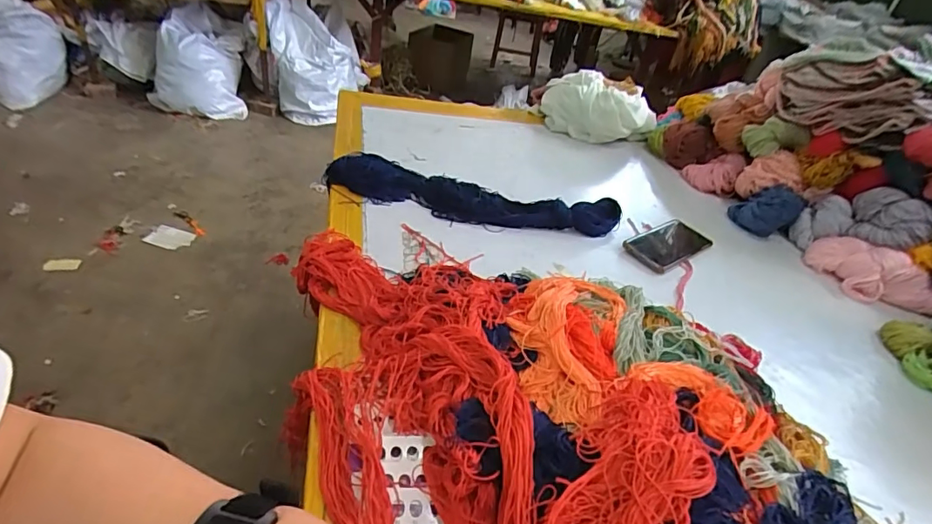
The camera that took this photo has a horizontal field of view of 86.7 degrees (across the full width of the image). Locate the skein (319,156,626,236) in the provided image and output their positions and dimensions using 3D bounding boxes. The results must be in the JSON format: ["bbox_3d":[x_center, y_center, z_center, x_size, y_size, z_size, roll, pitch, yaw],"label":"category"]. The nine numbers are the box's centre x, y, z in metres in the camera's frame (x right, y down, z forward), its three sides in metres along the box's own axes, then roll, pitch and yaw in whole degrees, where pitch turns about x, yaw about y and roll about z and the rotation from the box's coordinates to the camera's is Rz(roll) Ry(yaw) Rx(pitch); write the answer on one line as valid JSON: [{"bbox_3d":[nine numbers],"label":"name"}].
[{"bbox_3d":[0.015,-0.105,0.764,0.460,0.044,0.105,13,37,-1],"label":"skein"}]

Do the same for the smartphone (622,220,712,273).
[{"bbox_3d":[0.315,-0.027,0.770,0.166,0.014,0.078,-18,49,-38],"label":"smartphone"}]

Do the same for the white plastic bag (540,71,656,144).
[{"bbox_3d":[0.292,-0.334,1.075,0.251,0.102,0.138,16,37,6],"label":"white plastic bag"}]

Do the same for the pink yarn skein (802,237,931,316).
[{"bbox_3d":[0.638,0.019,0.750,0.088,0.057,0.208,-24,51,-40],"label":"pink yarn skein"}]

